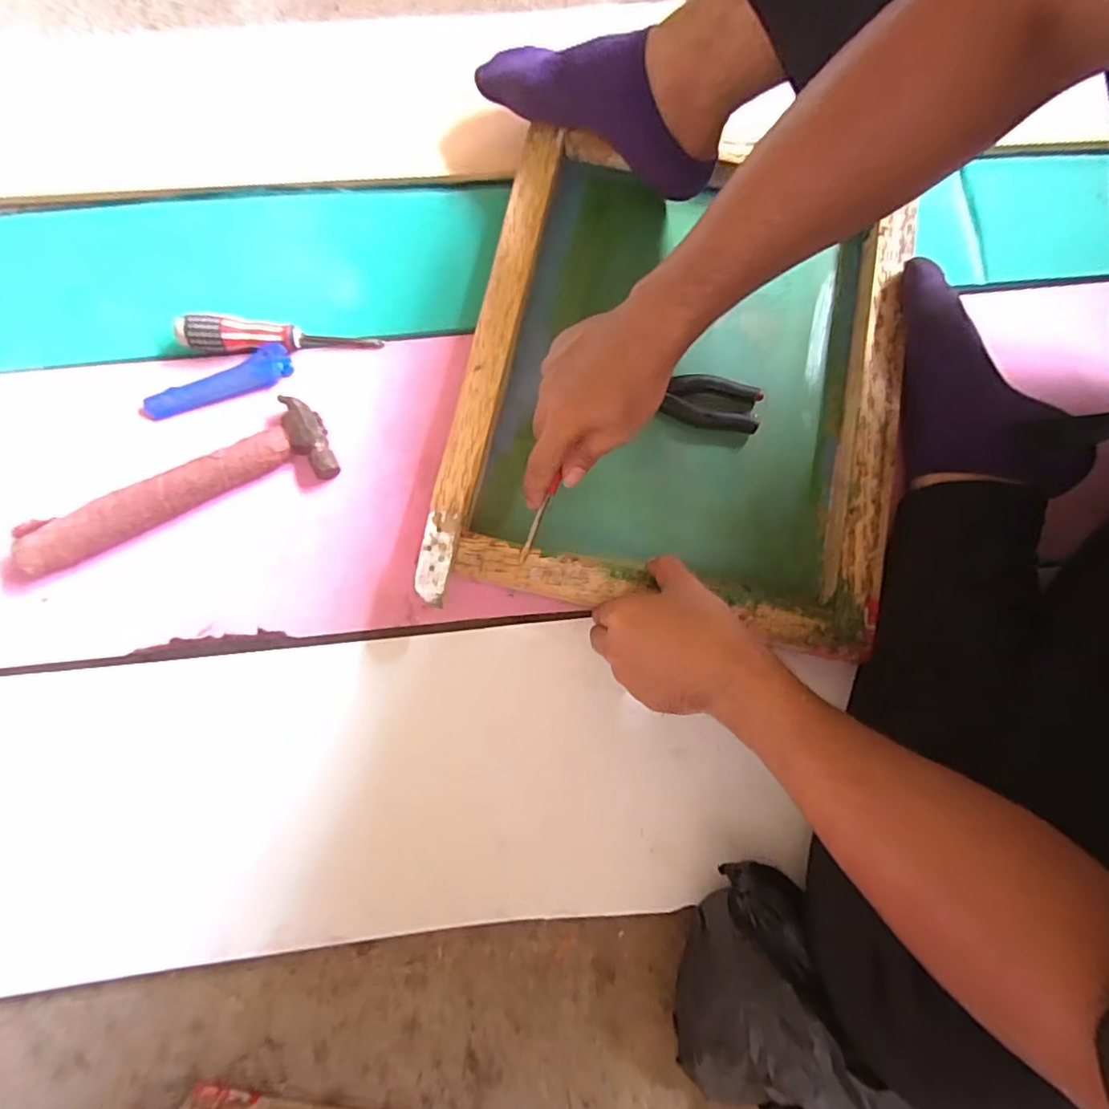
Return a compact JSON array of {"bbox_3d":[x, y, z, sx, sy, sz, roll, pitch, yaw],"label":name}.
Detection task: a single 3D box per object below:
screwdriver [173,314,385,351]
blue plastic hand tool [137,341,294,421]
[{"bbox_3d":[-0.252,-0.202,0.537,0.174,0.032,0.025,-3,80,-2],"label":"screwdriver"},{"bbox_3d":[-0.308,-0.152,0.534,0.137,0.014,0.033,-26,81,-6],"label":"blue plastic hand tool"}]

